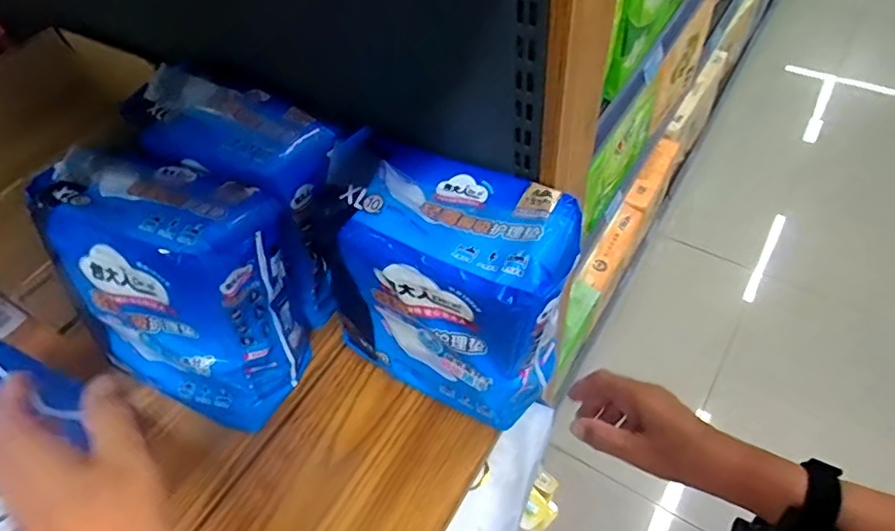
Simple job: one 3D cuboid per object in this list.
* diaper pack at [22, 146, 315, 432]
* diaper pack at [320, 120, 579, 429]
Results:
[{"bbox_3d":[-0.265,0.023,0.545,0.229,0.222,0.156,19,58,18],"label":"diaper pack"},{"bbox_3d":[0.004,0.018,0.508,0.198,0.215,0.129,21,58,19],"label":"diaper pack"}]

